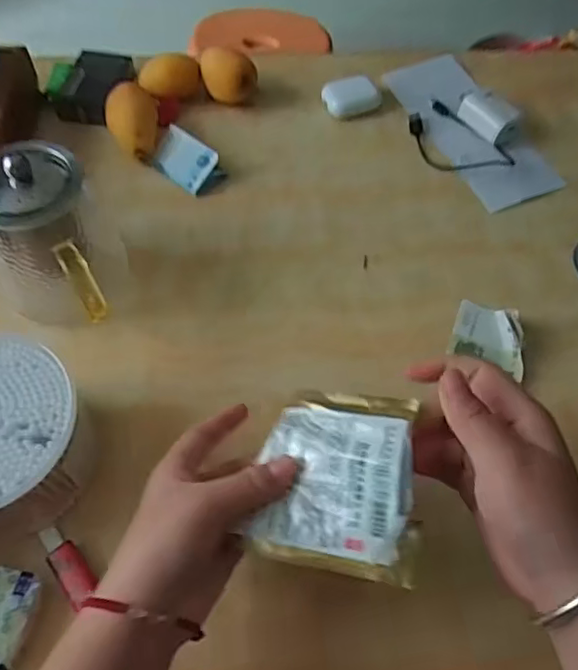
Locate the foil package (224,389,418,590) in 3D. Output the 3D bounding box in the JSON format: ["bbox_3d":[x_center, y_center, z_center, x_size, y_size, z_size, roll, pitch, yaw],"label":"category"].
[{"bbox_3d":[0.026,0.079,0.324,0.090,0.009,0.094,2,72,25],"label":"foil package"}]

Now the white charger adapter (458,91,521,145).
[{"bbox_3d":[0.197,-0.220,0.595,0.035,0.030,0.069,-31,65,-19],"label":"white charger adapter"}]

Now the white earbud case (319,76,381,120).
[{"bbox_3d":[0.064,-0.247,0.613,0.057,0.020,0.040,-9,60,-7],"label":"white earbud case"}]

